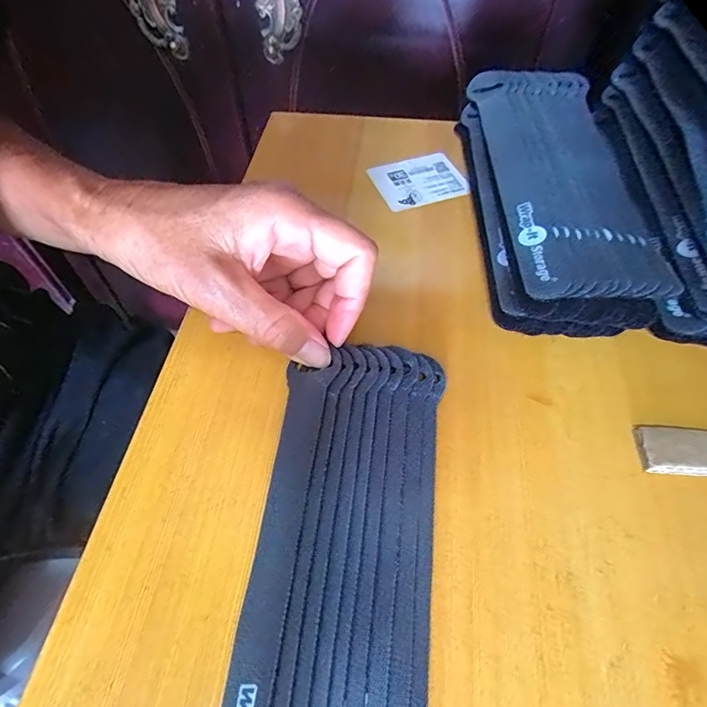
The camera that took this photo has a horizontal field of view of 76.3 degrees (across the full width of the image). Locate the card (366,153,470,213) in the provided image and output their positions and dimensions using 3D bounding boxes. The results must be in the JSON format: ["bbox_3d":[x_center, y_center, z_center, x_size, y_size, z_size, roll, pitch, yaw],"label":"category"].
[{"bbox_3d":[0.044,-0.119,0.310,0.058,0.005,0.051,-19,58,-9],"label":"card"}]

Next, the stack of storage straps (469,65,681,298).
[{"bbox_3d":[0.119,-0.101,0.270,0.079,0.038,0.209,0,55,1],"label":"stack of storage straps"}]

